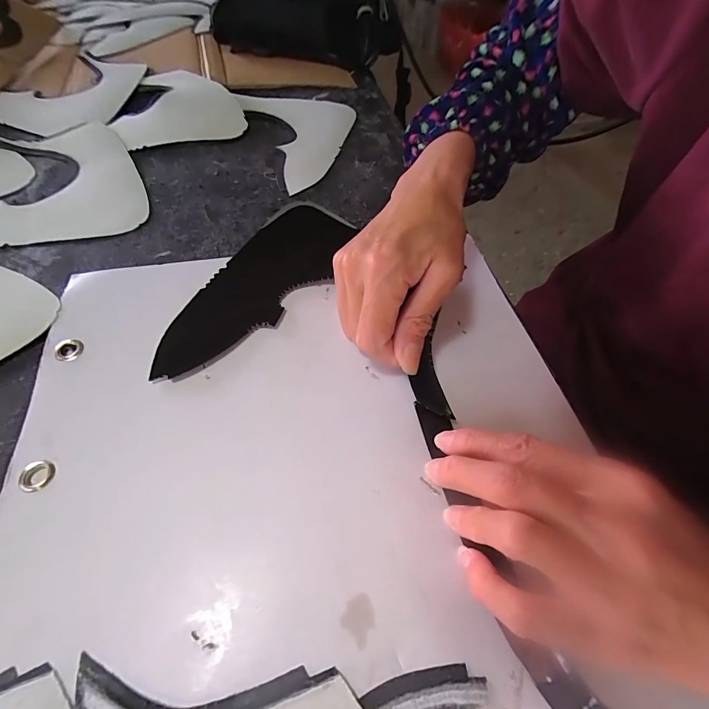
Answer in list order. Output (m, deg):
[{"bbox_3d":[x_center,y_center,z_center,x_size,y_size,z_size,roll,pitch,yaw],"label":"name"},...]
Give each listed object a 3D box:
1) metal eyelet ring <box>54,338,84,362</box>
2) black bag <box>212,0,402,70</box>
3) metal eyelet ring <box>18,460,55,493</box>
[{"bbox_3d":[-0.181,-0.003,0.229,0.014,0.004,0.016,36,62,21],"label":"metal eyelet ring"},{"bbox_3d":[-0.058,-0.444,0.474,0.242,0.086,0.104,2,55,-1],"label":"black bag"},{"bbox_3d":[-0.165,0.062,0.187,0.017,0.004,0.016,1,55,-1],"label":"metal eyelet ring"}]

